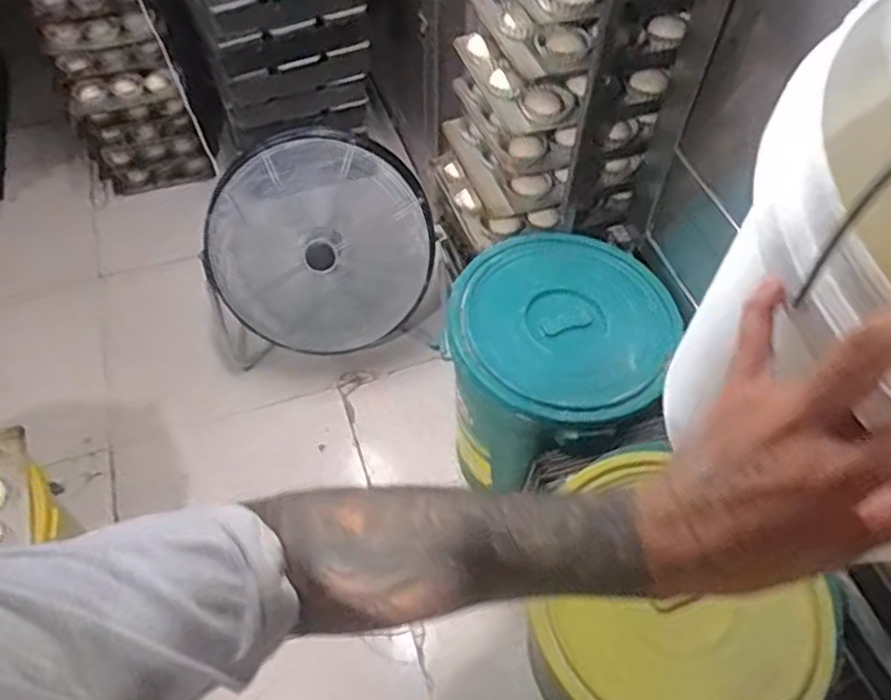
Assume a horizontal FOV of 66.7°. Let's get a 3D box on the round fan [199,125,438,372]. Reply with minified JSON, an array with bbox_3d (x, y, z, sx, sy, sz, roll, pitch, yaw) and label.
[{"bbox_3d":[-0.315,-0.242,1.713,0.560,0.487,0.299,-19,57,-15],"label":"round fan"}]

